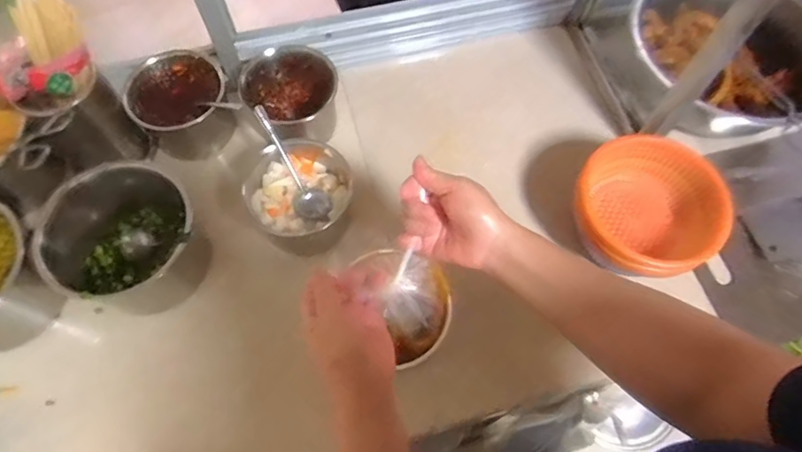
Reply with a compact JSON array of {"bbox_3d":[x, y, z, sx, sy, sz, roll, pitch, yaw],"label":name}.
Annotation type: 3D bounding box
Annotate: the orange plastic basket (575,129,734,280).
[{"bbox_3d":[0.315,-0.011,0.679,0.183,0.093,0.175,30,68,12],"label":"orange plastic basket"}]

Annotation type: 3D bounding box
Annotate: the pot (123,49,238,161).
[{"bbox_3d":[-0.317,-0.178,0.764,0.125,0.110,0.133,0,65,-1],"label":"pot"}]

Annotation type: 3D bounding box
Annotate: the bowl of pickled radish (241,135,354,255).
[{"bbox_3d":[-0.134,-0.044,0.716,0.145,0.096,0.140,0,65,-1],"label":"bowl of pickled radish"}]

